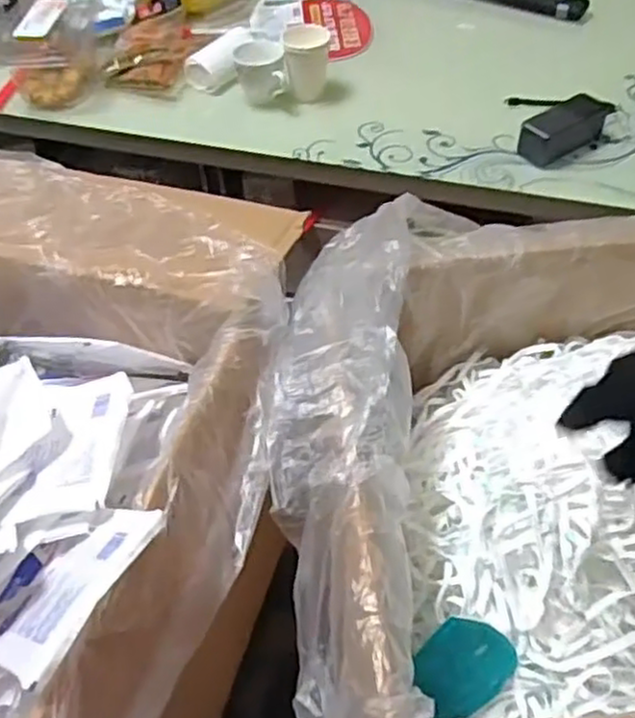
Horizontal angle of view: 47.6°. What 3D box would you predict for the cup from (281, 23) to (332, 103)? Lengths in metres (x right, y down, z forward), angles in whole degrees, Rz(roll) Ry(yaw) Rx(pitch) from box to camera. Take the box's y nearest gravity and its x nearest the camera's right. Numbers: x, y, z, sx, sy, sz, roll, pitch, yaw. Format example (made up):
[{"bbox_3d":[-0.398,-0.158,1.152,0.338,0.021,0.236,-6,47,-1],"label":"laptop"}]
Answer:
[{"bbox_3d":[-0.017,-0.460,1.107,0.070,0.079,0.070,-4,49,-2],"label":"cup"}]

